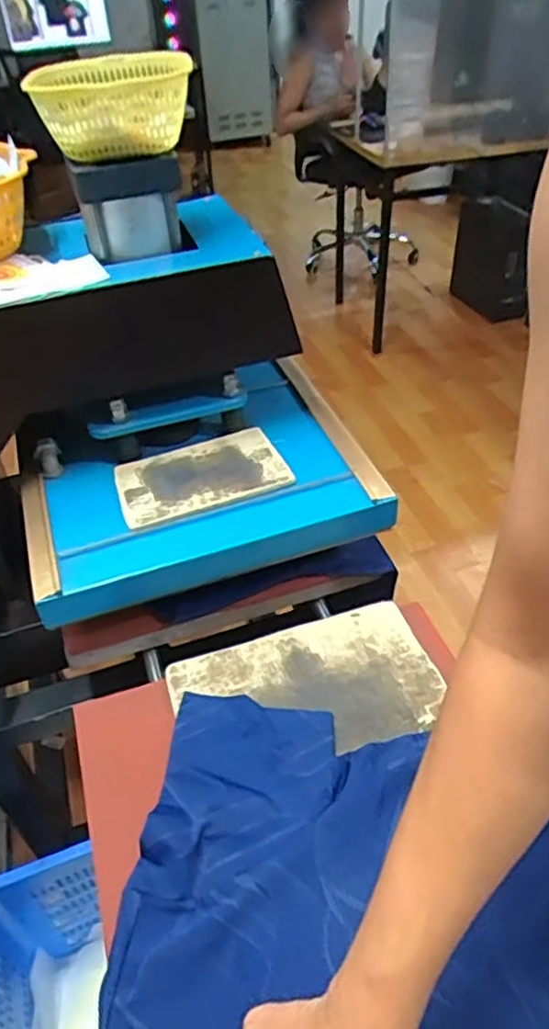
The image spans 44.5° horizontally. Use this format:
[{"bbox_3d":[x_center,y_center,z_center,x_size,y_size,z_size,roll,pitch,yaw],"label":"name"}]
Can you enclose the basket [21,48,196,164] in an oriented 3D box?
[{"bbox_3d":[-0.166,-0.424,0.697,0.159,0.071,0.136,-5,44,-2],"label":"basket"}]

